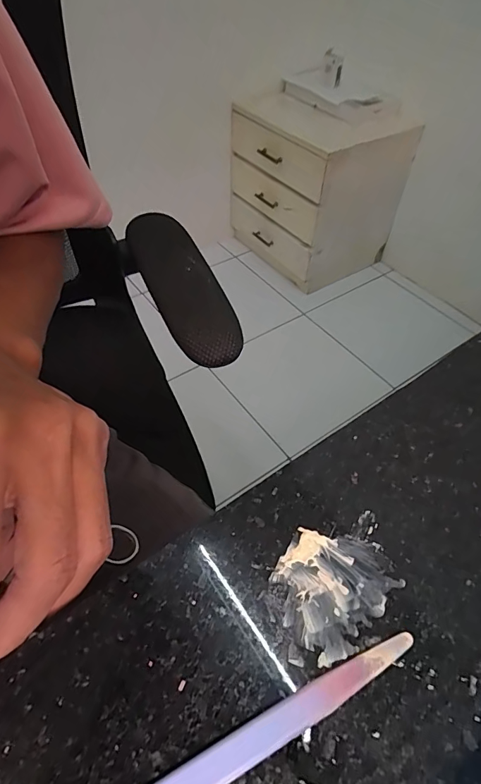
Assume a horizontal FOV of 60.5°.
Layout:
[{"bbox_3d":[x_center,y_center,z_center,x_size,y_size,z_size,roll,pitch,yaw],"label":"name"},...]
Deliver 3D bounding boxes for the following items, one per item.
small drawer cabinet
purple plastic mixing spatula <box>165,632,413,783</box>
[{"bbox_3d":[0.262,-0.720,1.518,0.404,0.513,0.542,-27,57,-20],"label":"small drawer cabinet"},{"bbox_3d":[-0.005,0.110,0.121,0.139,0.005,0.009,-20,54,-18],"label":"purple plastic mixing spatula"}]

